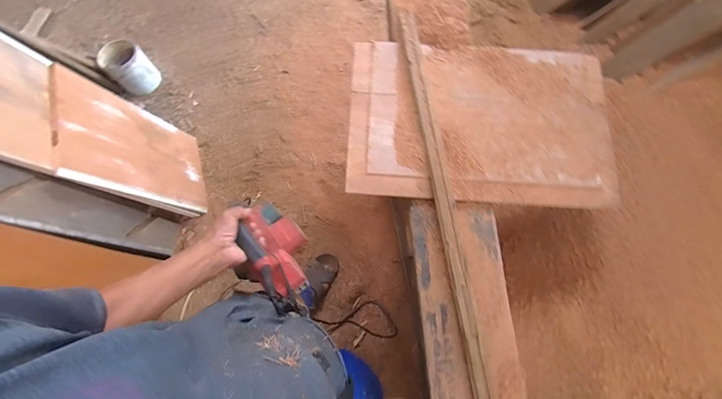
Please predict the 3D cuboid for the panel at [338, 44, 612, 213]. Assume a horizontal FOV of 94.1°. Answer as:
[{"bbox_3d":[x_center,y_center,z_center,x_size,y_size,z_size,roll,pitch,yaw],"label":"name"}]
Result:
[{"bbox_3d":[0.259,-0.181,0.746,0.570,0.034,0.388,0,74,2],"label":"panel"}]

